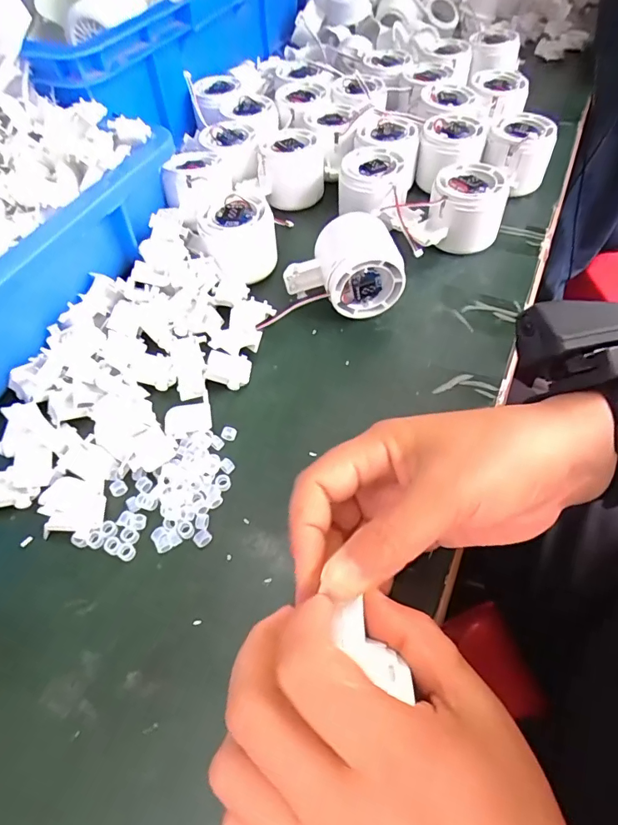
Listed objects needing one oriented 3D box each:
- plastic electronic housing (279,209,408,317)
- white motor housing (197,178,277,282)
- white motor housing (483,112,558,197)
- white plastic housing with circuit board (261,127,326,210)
[{"bbox_3d":[0.024,-0.106,0.355,0.080,0.054,0.054,-10,55,-4],"label":"plastic electronic housing"},{"bbox_3d":[-0.055,-0.139,0.377,0.056,0.049,0.055,-8,55,-3],"label":"white motor housing"},{"bbox_3d":[0.192,-0.234,0.443,0.055,0.057,0.058,-1,55,2],"label":"white motor housing"},{"bbox_3d":[-0.015,-0.221,0.437,0.057,0.050,0.053,-5,55,-1],"label":"white plastic housing with circuit board"}]

